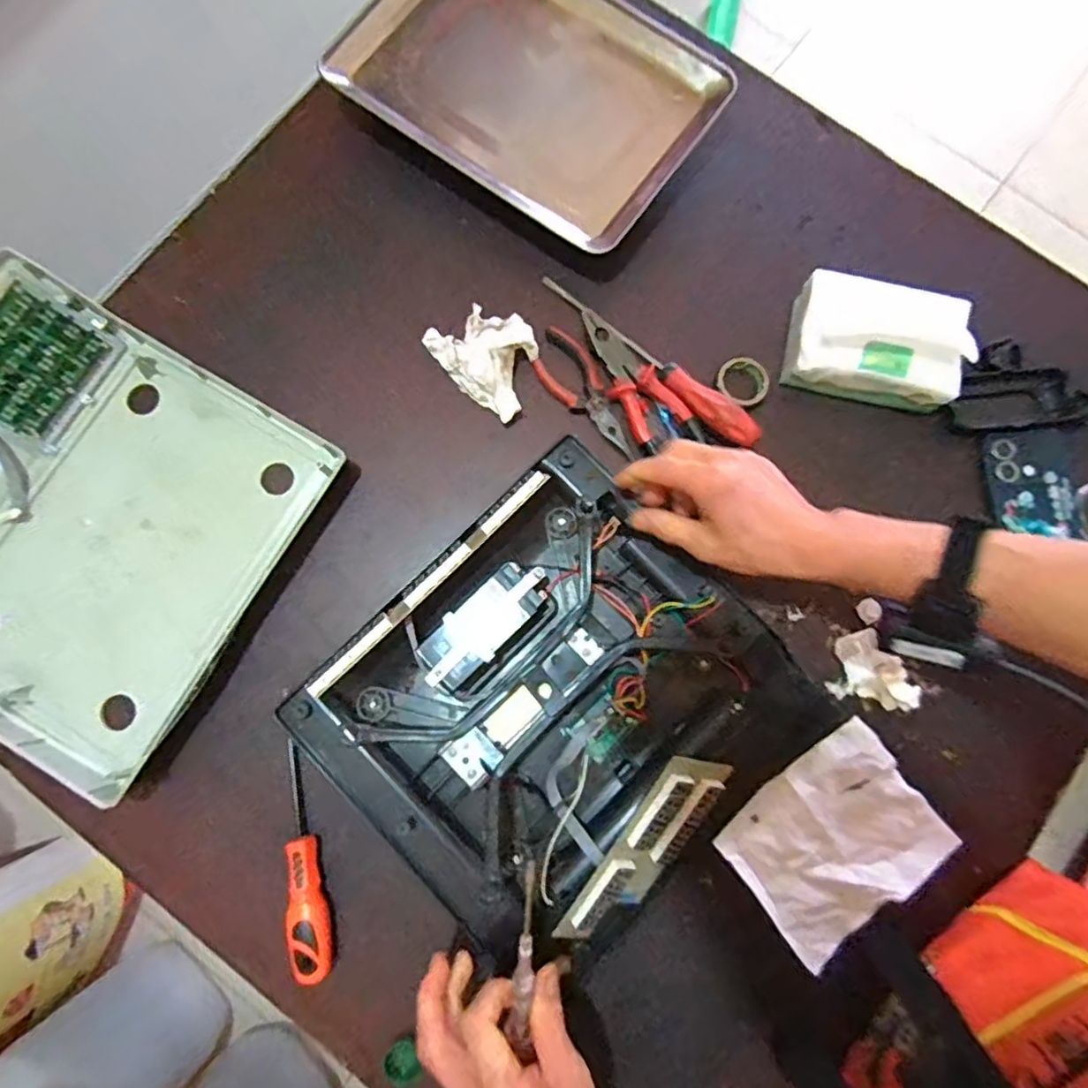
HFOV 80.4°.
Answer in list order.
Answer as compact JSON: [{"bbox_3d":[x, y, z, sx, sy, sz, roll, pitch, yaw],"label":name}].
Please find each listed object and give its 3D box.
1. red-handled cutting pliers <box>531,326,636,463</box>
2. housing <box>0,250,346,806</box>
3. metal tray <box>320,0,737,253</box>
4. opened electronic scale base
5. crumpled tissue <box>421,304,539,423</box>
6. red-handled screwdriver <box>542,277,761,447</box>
[{"bbox_3d":[0.039,-0.140,0.599,0.048,0.014,0.140,-37,81,-7],"label":"red-handled cutting pliers"},{"bbox_3d":[-0.401,-0.018,0.546,0.334,0.075,0.346,30,80,5],"label":"housing"},{"bbox_3d":[-0.011,-0.448,0.616,0.331,0.030,0.246,36,81,6],"label":"metal tray"},{"bbox_3d":[0.018,0.136,0.515,0.325,0.086,0.318,-44,82,-8],"label":"opened electronic scale base"},{"bbox_3d":[-0.044,-0.175,0.602,0.088,0.039,0.109,-43,82,-8],"label":"crumpled tissue"},{"bbox_3d":[0.094,-0.173,0.600,0.251,0.028,0.027,40,81,7],"label":"red-handled screwdriver"}]

